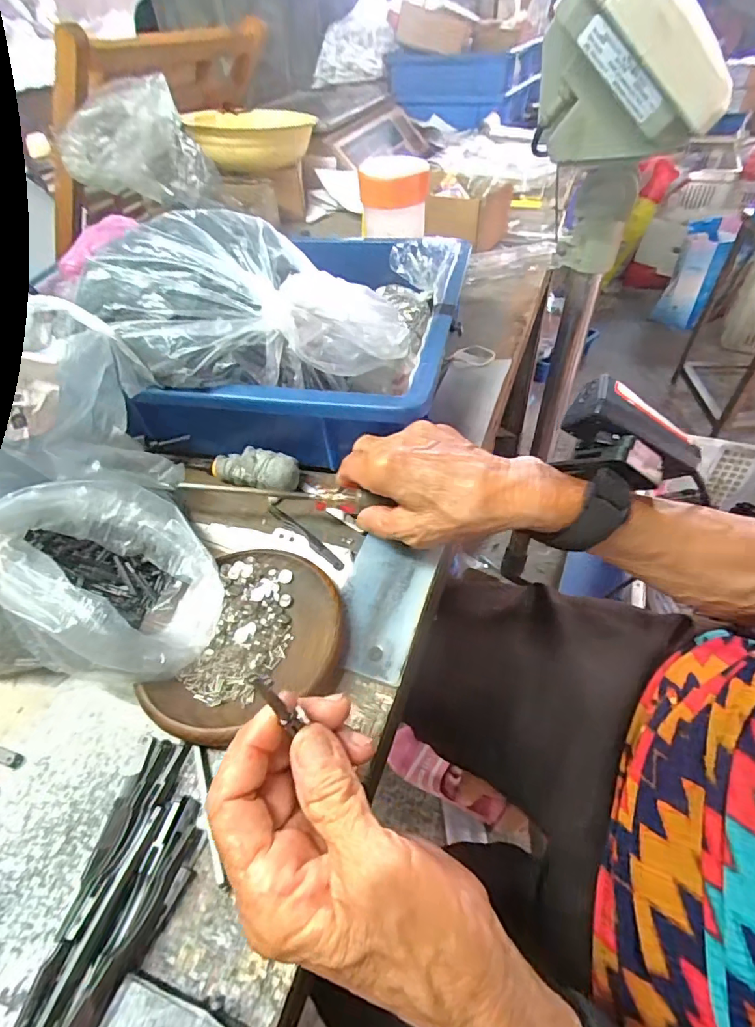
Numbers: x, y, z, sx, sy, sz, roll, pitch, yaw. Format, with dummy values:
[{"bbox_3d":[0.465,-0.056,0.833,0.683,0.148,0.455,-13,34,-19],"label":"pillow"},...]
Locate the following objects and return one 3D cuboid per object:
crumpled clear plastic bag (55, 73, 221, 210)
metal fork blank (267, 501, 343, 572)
[{"bbox_3d":[-0.303,-0.459,0.621,0.166,0.111,0.128,-19,48,-13],"label":"crumpled clear plastic bag"},{"bbox_3d":[-0.051,0.016,0.343,0.011,0.004,0.081,-36,54,-26],"label":"metal fork blank"}]

